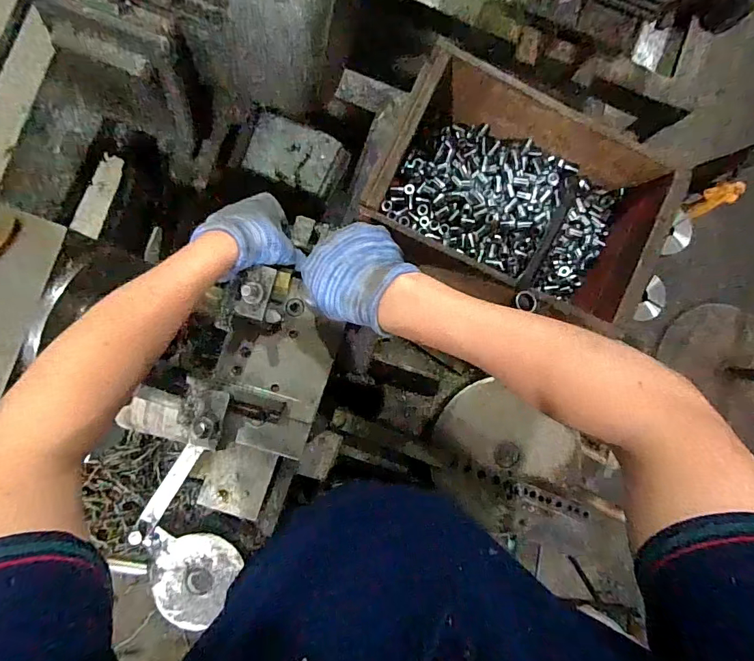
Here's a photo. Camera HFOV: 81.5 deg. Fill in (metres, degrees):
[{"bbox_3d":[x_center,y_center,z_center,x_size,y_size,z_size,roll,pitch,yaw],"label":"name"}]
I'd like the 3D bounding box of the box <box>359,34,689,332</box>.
[{"bbox_3d":[0.176,-0.165,0.586,0.348,0.141,0.247,25,86,-5],"label":"box"}]

